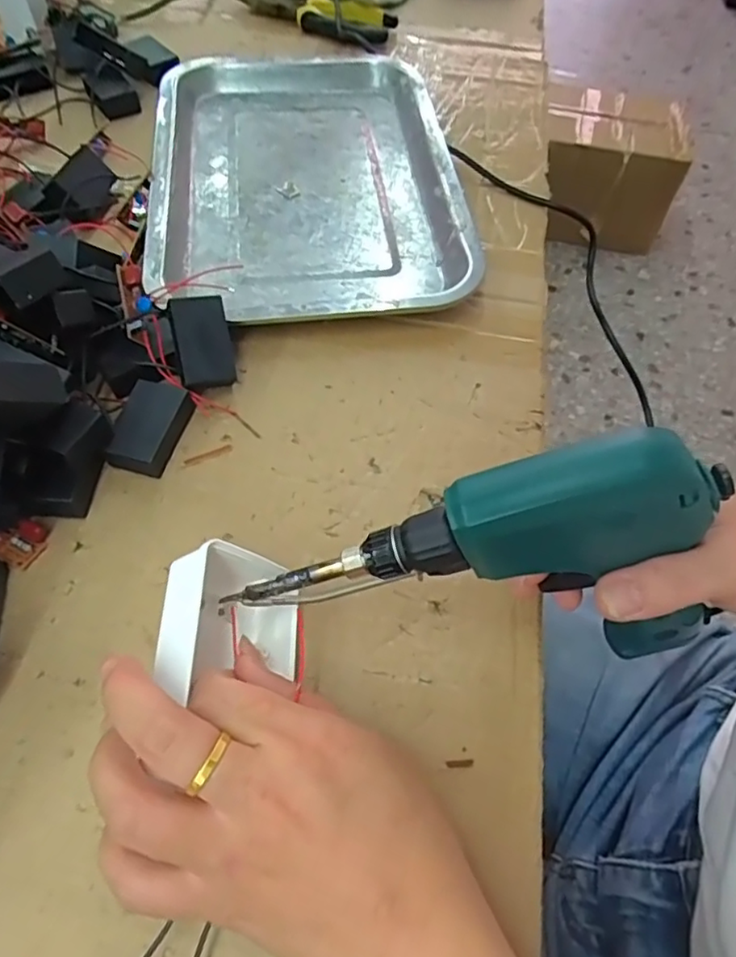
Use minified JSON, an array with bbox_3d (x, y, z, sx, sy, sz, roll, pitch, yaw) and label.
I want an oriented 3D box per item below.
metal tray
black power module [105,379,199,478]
[{"bbox_3d":[-0.046,-0.224,0.439,0.208,0.021,0.306,-4,59,-6],"label":"metal tray"},{"bbox_3d":[-0.115,-0.027,0.322,0.030,0.018,0.050,12,59,4],"label":"black power module"}]

